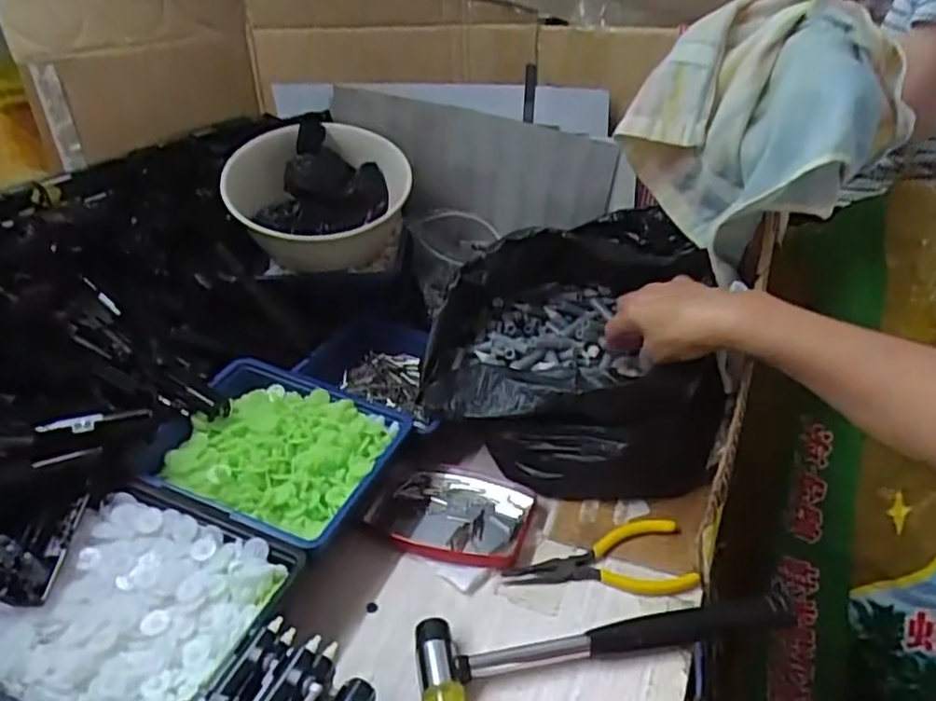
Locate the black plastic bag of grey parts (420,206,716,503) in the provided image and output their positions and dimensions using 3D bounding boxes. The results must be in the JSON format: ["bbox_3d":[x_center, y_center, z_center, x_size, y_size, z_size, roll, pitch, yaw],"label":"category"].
[{"bbox_3d":[0.084,-0.015,0.579,0.219,0.148,0.233,4,32,10],"label":"black plastic bag of grey parts"}]

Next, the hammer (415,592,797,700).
[{"bbox_3d":[0.084,0.172,0.413,0.230,0.021,0.059,-9,33,-11],"label":"hammer"}]

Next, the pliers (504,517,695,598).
[{"bbox_3d":[0.088,0.144,0.462,0.124,0.011,0.055,-5,32,-5],"label":"pliers"}]

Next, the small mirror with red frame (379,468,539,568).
[{"bbox_3d":[-0.008,0.122,0.505,0.106,0.011,0.086,8,33,16],"label":"small mirror with red frame"}]

